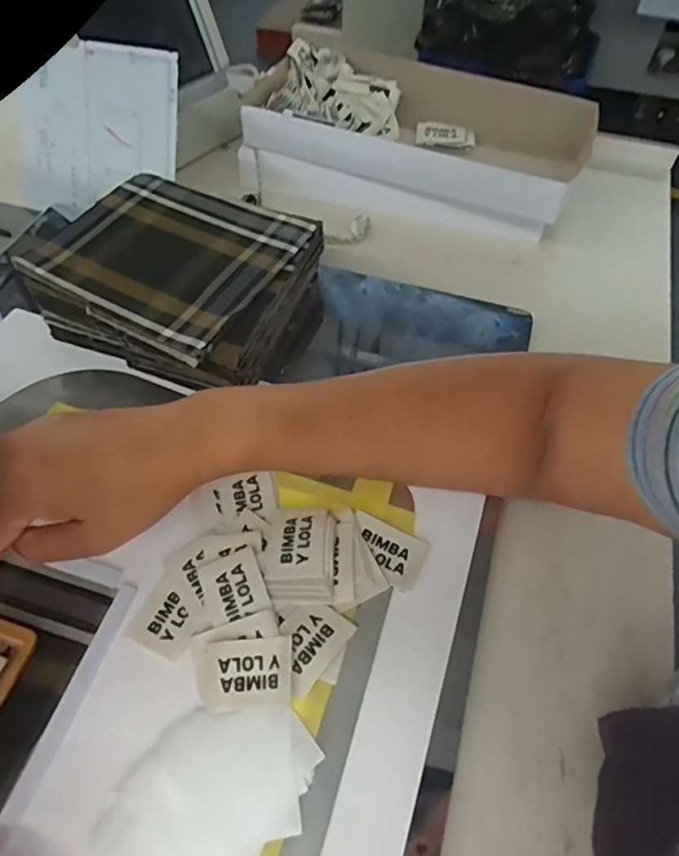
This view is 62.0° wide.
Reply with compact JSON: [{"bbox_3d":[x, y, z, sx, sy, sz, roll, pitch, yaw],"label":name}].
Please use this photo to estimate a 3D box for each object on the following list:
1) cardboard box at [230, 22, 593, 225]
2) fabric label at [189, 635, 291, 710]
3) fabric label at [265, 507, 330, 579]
[{"bbox_3d":[0.077,-0.287,0.557,0.317,0.075,0.166,15,57,9],"label":"cardboard box"},{"bbox_3d":[-0.053,0.130,0.301,0.052,0.004,0.033,-3,56,-3],"label":"fabric label"},{"bbox_3d":[-0.025,0.068,0.338,0.036,0.004,0.047,-1,47,8],"label":"fabric label"}]

